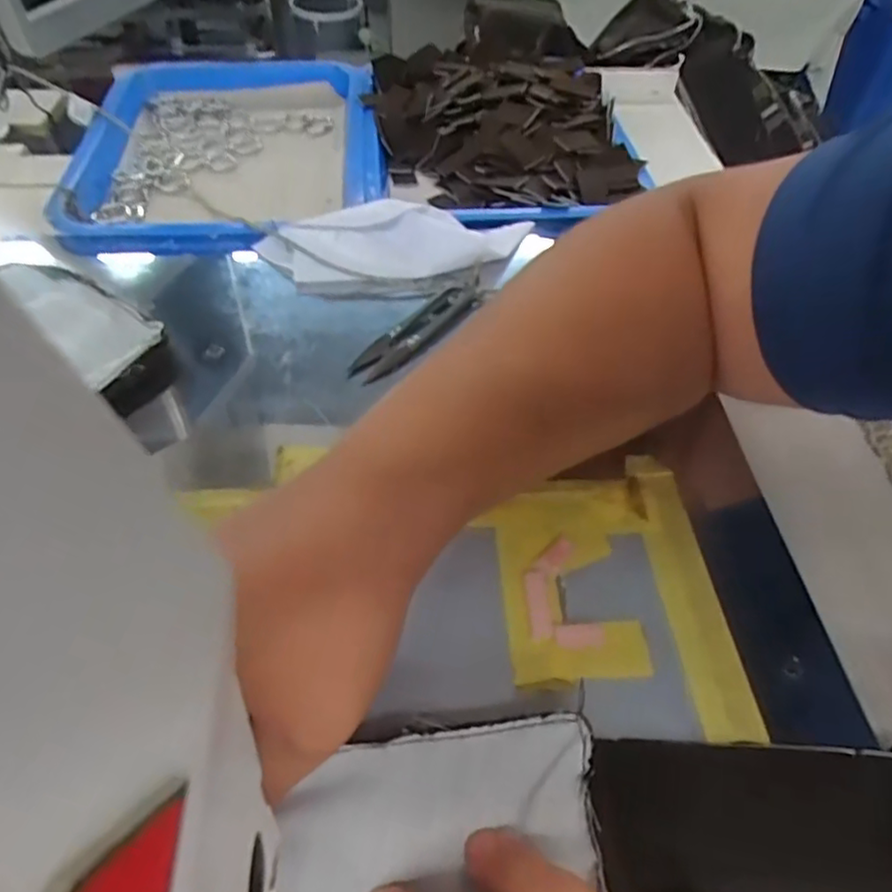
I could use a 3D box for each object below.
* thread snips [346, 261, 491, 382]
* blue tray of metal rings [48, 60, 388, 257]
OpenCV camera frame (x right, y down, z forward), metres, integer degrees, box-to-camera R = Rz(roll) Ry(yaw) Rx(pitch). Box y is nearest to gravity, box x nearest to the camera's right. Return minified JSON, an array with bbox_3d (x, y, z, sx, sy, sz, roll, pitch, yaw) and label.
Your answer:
[{"bbox_3d":[-0.013,-0.078,0.412,0.032,0.010,0.127,34,57,22],"label":"thread snips"},{"bbox_3d":[-0.174,-0.245,0.556,0.231,0.051,0.288,-4,51,-6],"label":"blue tray of metal rings"}]

